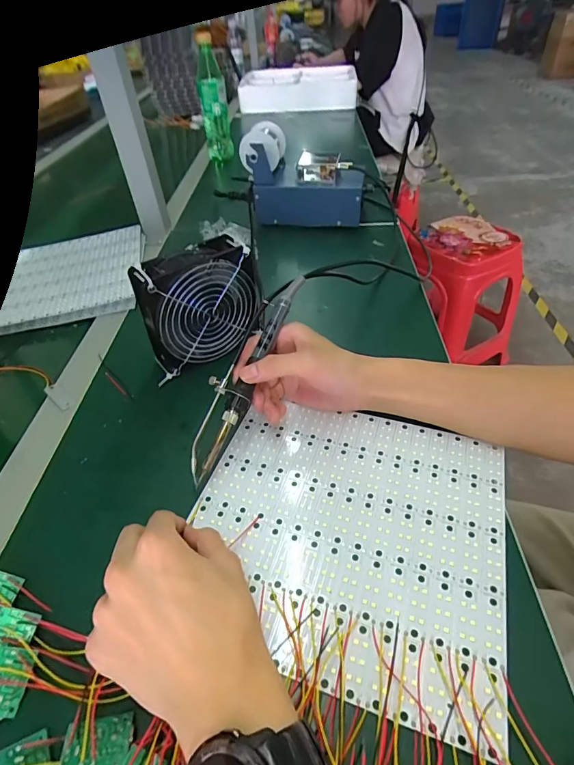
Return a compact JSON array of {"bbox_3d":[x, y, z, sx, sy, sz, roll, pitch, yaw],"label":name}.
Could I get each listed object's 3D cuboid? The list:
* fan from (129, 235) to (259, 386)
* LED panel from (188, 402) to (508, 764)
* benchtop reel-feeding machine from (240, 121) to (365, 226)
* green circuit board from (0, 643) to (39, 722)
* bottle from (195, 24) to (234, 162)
[{"bbox_3d":[-0.091,-0.079,0.450,0.120,0.117,0.055,-28,49,-24],"label":"fan"},{"bbox_3d":[0.045,0.109,0.334,0.233,0.005,0.219,13,46,16],"label":"LED panel"},{"bbox_3d":[0.028,-0.340,0.706,0.191,0.140,0.102,5,44,8],"label":"benchtop reel-feeding machine"},{"bbox_3d":[-0.173,0.182,0.259,0.026,0.008,0.036,15,62,-9],"label":"green circuit board"},{"bbox_3d":[-0.158,-0.609,0.918,0.058,0.246,0.054,-9,44,-7],"label":"bottle"}]

